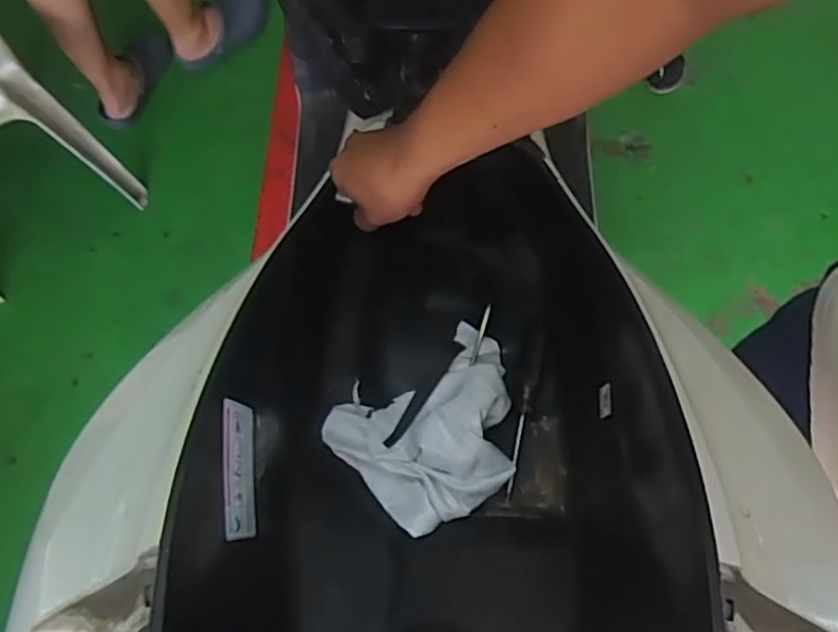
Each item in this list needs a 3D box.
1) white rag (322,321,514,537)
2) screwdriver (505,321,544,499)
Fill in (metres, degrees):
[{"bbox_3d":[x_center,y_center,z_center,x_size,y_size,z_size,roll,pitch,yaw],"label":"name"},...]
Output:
[{"bbox_3d":[0.016,0.105,0.595,0.190,0.066,0.159,-29,70,-9],"label":"white rag"},{"bbox_3d":[0.108,0.090,0.625,0.022,0.026,0.184,9,69,5],"label":"screwdriver"}]

